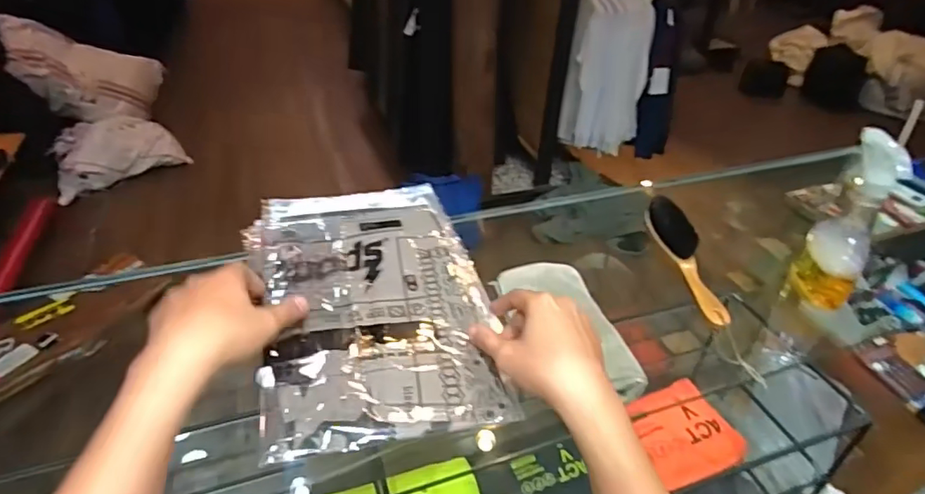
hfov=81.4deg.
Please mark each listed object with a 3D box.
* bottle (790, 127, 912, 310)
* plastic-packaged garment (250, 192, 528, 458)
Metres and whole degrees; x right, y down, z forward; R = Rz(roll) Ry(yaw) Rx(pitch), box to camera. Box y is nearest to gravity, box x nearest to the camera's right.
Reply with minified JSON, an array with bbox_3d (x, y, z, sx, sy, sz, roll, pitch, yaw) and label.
[{"bbox_3d":[0.483,-0.024,0.671,0.078,0.223,0.079,30,45,31],"label":"bottle"},{"bbox_3d":[-0.093,0.041,0.550,0.224,0.023,0.355,-11,39,-17],"label":"plastic-packaged garment"}]

